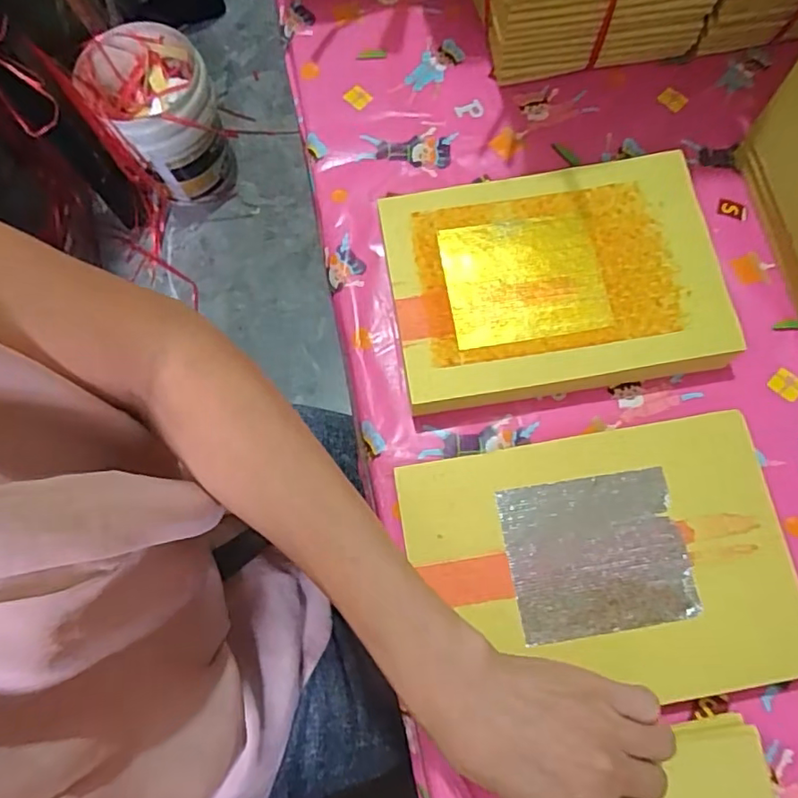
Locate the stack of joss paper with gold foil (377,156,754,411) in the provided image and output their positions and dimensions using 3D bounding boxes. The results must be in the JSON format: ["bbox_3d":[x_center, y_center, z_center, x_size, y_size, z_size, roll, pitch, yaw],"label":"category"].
[{"bbox_3d":[0.108,-0.085,0.407,0.222,0.027,0.159,-9,74,-1],"label":"stack of joss paper with gold foil"}]

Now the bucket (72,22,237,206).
[{"bbox_3d":[-0.496,-0.589,1.227,0.229,0.270,0.246,-28,76,-6],"label":"bucket"}]

